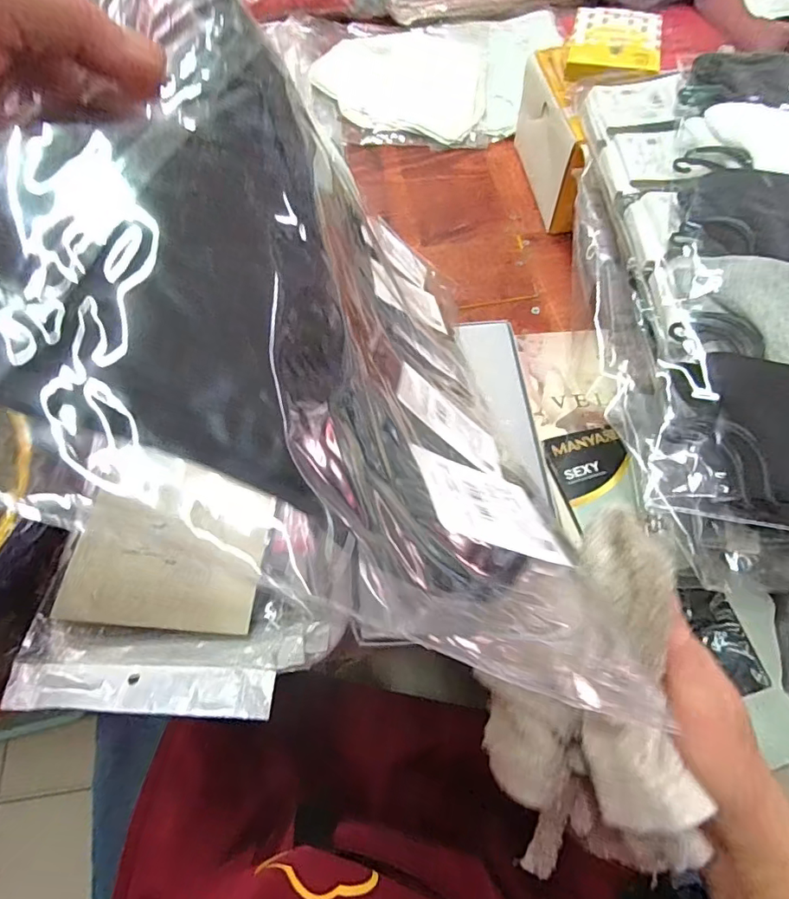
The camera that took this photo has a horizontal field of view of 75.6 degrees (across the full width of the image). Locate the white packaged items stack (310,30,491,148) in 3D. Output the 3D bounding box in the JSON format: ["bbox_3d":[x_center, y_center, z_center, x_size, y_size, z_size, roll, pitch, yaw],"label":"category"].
[{"bbox_3d":[0.011,-0.601,0.834,0.273,0.015,0.308,2,63,3],"label":"white packaged items stack"}]

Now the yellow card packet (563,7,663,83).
[{"bbox_3d":[0.251,-0.459,0.579,0.096,0.018,0.127,13,64,8],"label":"yellow card packet"}]

